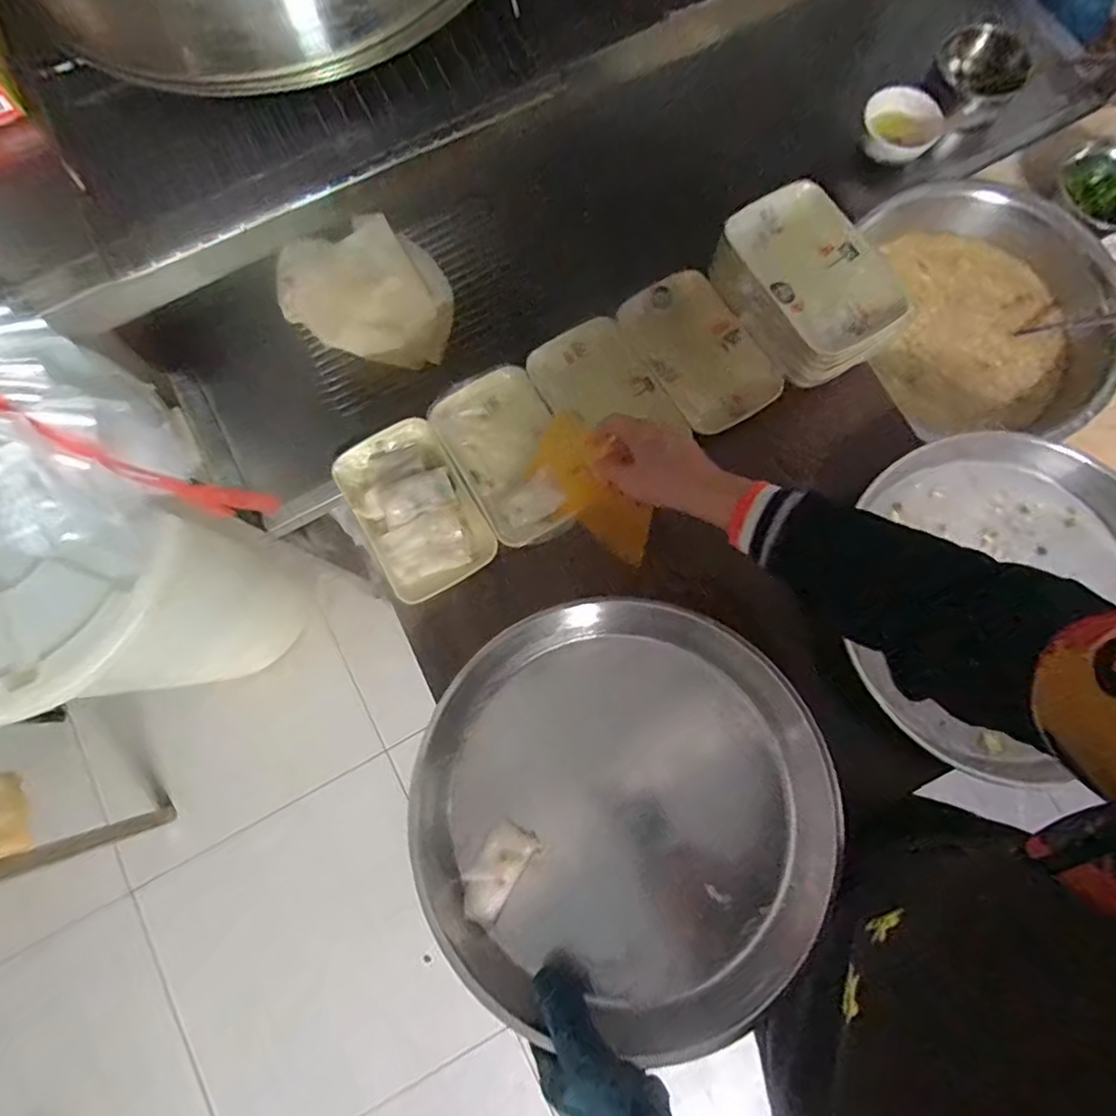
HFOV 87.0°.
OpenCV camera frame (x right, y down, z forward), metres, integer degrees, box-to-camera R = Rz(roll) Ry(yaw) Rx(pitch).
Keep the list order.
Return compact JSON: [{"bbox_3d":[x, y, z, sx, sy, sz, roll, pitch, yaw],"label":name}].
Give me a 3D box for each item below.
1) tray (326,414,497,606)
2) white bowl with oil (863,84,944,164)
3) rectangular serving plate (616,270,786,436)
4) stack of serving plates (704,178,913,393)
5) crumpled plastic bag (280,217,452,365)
[{"bbox_3d":[-0.155,-0.059,0.616,0.117,0.047,0.185,-30,79,-5],"label":"tray"},{"bbox_3d":[0.493,-0.624,0.842,0.106,0.043,0.095,32,81,8],"label":"white bowl with oil"},{"bbox_3d":[0.158,-0.232,0.658,0.112,0.024,0.181,-31,79,-5],"label":"rectangular serving plate"},{"bbox_3d":[0.265,-0.285,0.633,0.129,0.086,0.194,-37,80,-6],"label":"stack of serving plates"},{"bbox_3d":[-0.266,-0.381,0.819,0.255,0.041,0.185,18,79,5],"label":"crumpled plastic bag"}]

